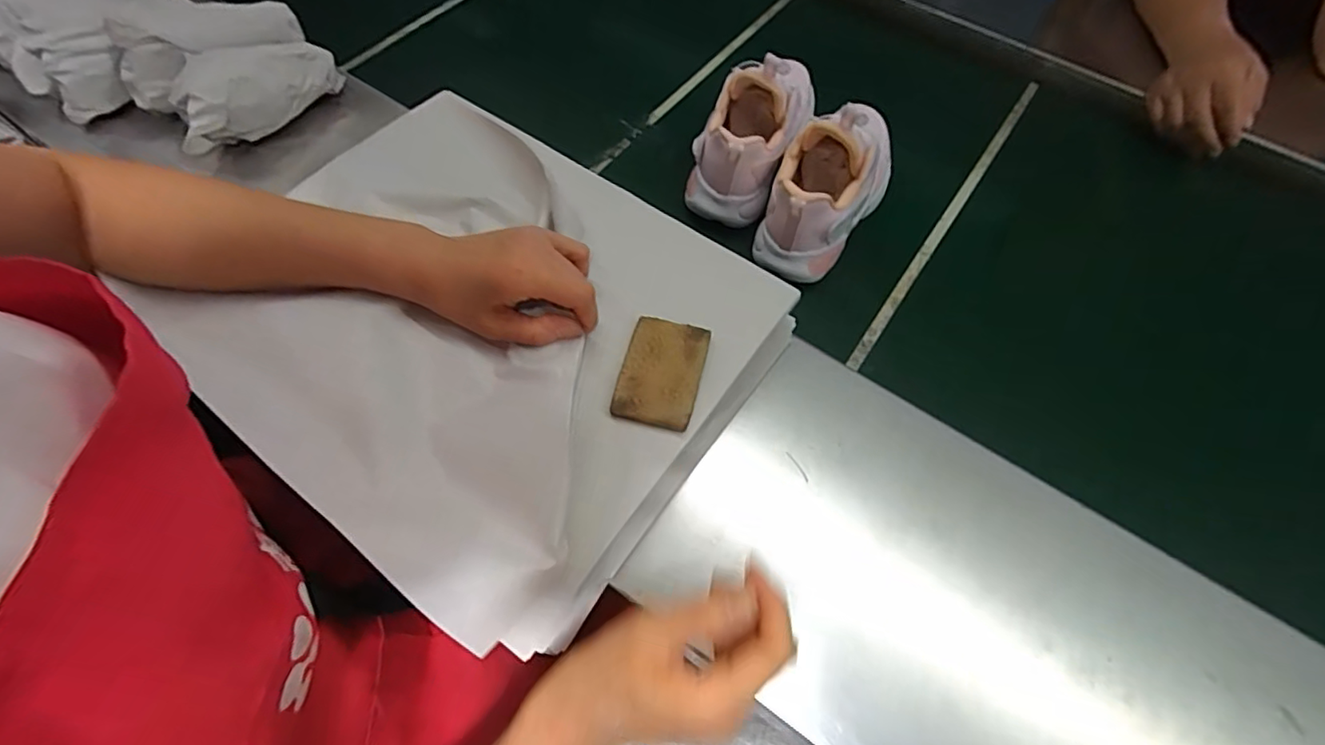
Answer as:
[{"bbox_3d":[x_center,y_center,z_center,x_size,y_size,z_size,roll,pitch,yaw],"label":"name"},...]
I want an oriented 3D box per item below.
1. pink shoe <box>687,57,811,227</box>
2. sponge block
[{"bbox_3d":[0.093,-0.244,0.543,0.072,0.106,0.198,26,64,11],"label":"pink shoe"},{"bbox_3d":[-0.001,-0.001,0.368,0.049,0.008,0.072,13,63,5],"label":"sponge block"}]

